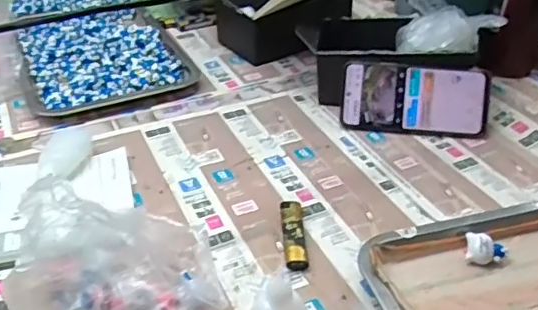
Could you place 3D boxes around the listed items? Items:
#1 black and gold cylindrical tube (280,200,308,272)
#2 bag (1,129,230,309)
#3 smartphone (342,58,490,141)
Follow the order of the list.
[{"bbox_3d":[0.023,0.071,0.514,0.021,0.014,0.081,-1,35,-2],"label":"black and gold cylindrical tube"},{"bbox_3d":[-0.119,0.064,0.418,0.147,0.129,0.100,-11,36,-16],"label":"bag"},{"bbox_3d":[0.170,-0.066,0.658,0.165,0.080,0.010,6,4,6],"label":"smartphone"}]

